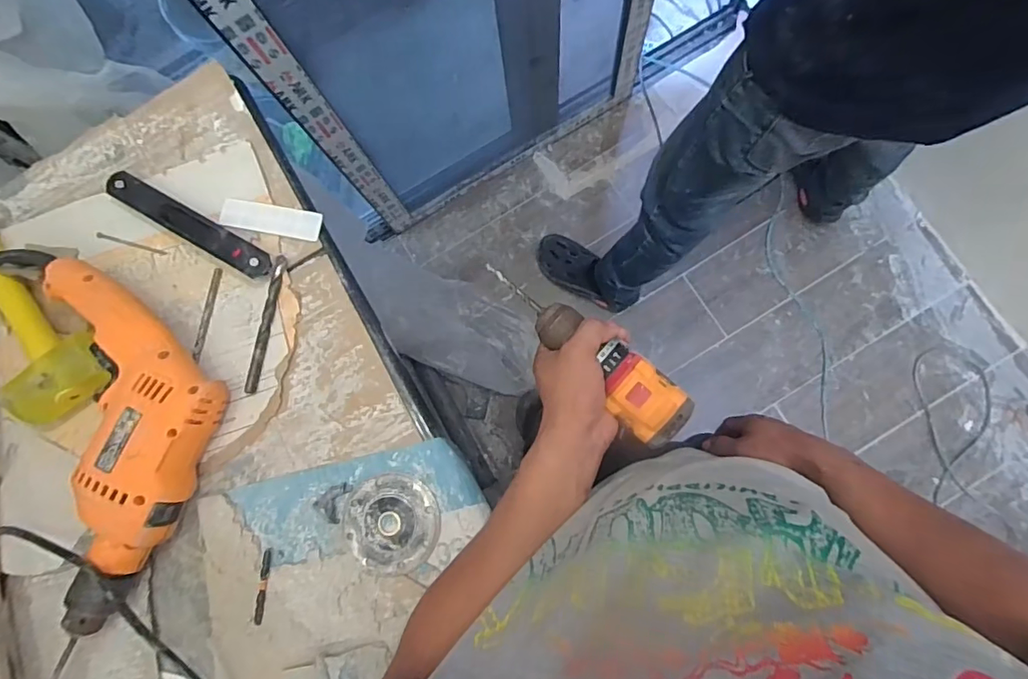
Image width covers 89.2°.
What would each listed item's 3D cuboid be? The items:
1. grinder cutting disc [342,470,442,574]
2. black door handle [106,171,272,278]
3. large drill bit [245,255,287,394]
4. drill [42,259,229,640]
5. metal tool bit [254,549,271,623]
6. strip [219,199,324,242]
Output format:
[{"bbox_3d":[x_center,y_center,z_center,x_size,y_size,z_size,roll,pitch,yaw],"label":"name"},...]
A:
[{"bbox_3d":[-0.106,0.161,0.456,0.081,0.006,0.082,-4,82,4],"label":"grinder cutting disc"},{"bbox_3d":[-0.311,-0.110,0.499,0.181,0.022,0.027,29,85,8],"label":"black door handle"},{"bbox_3d":[-0.232,-0.016,0.486,0.011,0.007,0.130,8,83,5],"label":"large drill bit"},{"bbox_3d":[-0.319,0.069,0.452,0.128,0.061,0.321,-11,81,3],"label":"drill"},{"bbox_3d":[-0.217,0.214,0.452,0.008,0.004,0.061,3,82,5],"label":"metal tool bit"},{"bbox_3d":[-0.237,-0.116,0.504,0.098,0.005,0.027,10,83,6],"label":"strip"}]

